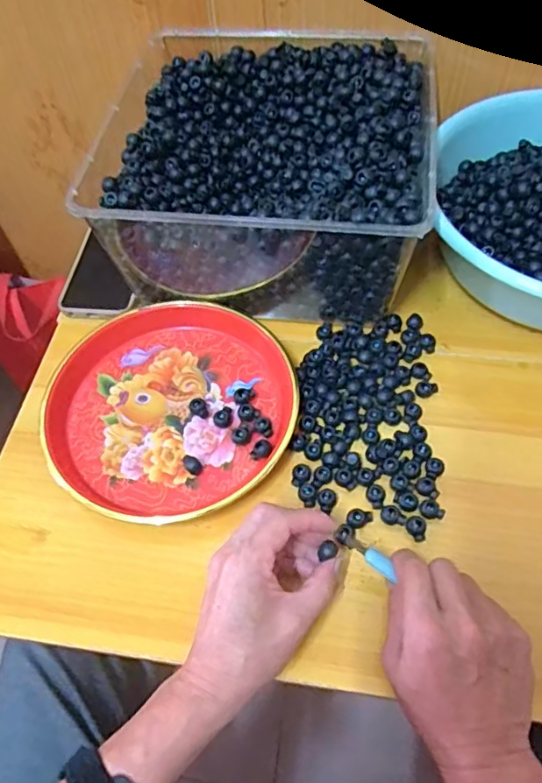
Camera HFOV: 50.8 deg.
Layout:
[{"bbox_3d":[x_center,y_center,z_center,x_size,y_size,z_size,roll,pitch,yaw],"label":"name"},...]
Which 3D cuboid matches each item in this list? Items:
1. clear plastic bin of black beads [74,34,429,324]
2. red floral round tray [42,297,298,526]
[{"bbox_3d":[0.002,-0.212,0.573,0.276,0.151,0.268,5,58,7],"label":"clear plastic bin of black beads"},{"bbox_3d":[-0.090,0.011,0.521,0.212,0.030,0.219,-2,58,3],"label":"red floral round tray"}]

